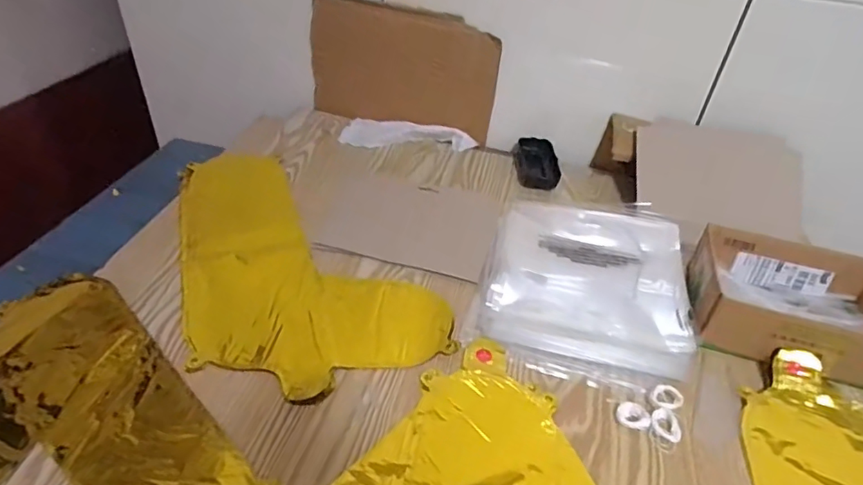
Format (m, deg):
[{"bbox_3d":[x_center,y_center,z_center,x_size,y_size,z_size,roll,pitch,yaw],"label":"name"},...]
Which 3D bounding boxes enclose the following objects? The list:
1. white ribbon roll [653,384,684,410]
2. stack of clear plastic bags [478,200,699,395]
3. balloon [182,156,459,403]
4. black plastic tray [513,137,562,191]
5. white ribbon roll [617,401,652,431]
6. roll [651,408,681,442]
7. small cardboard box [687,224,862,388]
[{"bbox_3d":[0.213,0.138,0.481,0.025,0.007,0.023,4,39,-3],"label":"white ribbon roll"},{"bbox_3d":[0.176,0.035,0.607,0.213,0.023,0.286,12,39,7],"label":"stack of clear plastic bags"},{"bbox_3d":[-0.158,0.006,0.605,0.230,0.007,0.388,-13,43,-22],"label":"balloon"},{"bbox_3d":[0.153,-0.115,0.770,0.059,0.021,0.101,5,39,-1],"label":"black plastic tray"},{"bbox_3d":[0.176,0.151,0.466,0.027,0.007,0.023,14,39,9],"label":"white ribbon roll"},{"bbox_3d":[0.203,0.157,0.461,0.026,0.009,0.026,4,39,-3],"label":"roll"},{"bbox_3d":[0.367,0.060,0.547,0.188,0.058,0.145,11,39,6],"label":"small cardboard box"}]

